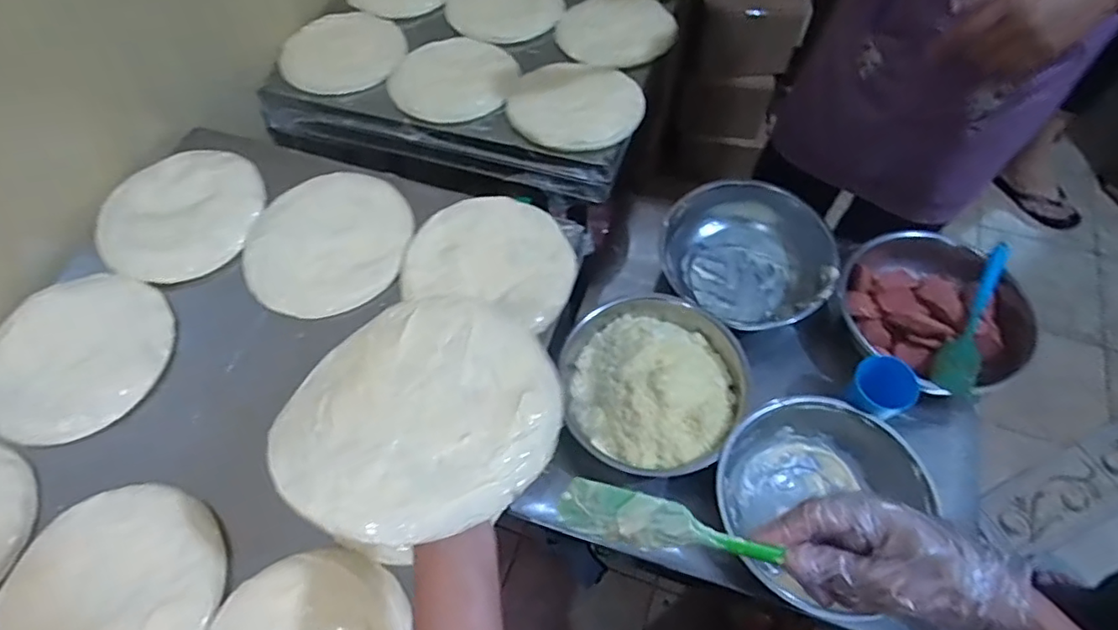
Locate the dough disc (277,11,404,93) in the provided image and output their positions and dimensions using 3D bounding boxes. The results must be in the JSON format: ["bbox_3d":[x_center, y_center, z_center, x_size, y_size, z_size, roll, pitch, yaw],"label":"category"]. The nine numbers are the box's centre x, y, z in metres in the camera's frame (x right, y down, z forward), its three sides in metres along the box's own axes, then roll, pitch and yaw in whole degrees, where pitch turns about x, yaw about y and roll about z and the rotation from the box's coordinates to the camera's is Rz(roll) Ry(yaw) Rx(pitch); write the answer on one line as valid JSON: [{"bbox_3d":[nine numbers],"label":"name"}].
[{"bbox_3d":[-0.366,-0.454,1.021,0.224,0.018,0.210,-1,61,2],"label":"dough disc"}]

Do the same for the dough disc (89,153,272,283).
[{"bbox_3d":[-0.491,-0.138,0.775,0.187,0.026,0.198,-1,61,2],"label":"dough disc"}]

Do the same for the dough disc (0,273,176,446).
[{"bbox_3d":[-0.554,0.045,0.682,0.199,0.021,0.192,-1,61,2],"label":"dough disc"}]

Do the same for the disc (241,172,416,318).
[{"bbox_3d":[-0.295,-0.097,0.756,0.203,0.007,0.202,-1,61,2],"label":"disc"}]

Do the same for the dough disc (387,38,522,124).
[{"bbox_3d":[-0.171,-0.386,0.977,0.204,0.009,0.198,1,58,-1],"label":"dough disc"}]

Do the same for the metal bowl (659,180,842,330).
[{"bbox_3d":[0.302,-0.091,0.959,0.232,0.100,0.249,-1,61,2],"label":"metal bowl"}]

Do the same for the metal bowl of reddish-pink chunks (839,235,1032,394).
[{"bbox_3d":[0.544,0.003,0.894,0.248,0.091,0.257,-35,65,-16],"label":"metal bowl of reddish-pink chunks"}]

